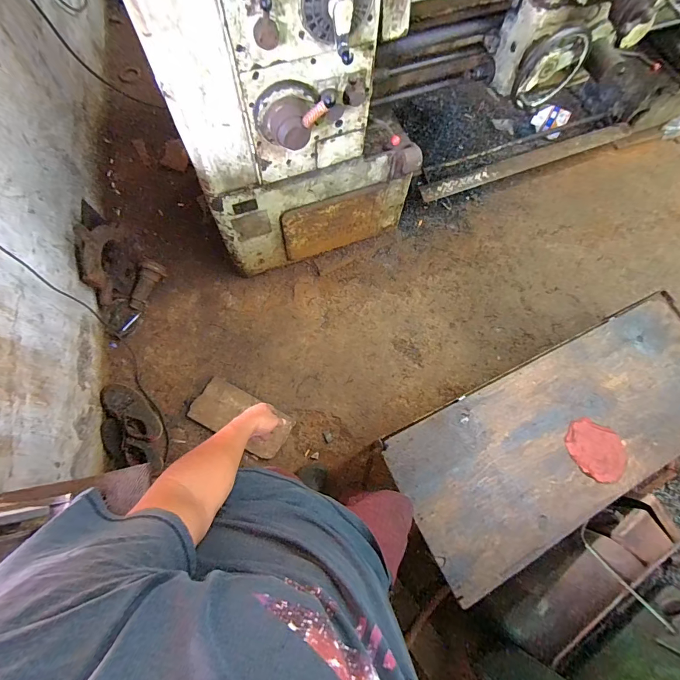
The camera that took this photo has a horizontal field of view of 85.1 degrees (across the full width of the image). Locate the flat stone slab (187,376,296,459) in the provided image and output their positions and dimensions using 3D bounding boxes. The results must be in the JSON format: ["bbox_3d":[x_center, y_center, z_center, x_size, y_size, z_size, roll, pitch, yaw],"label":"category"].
[{"bbox_3d":[-0.384,0.307,1.454,0.382,0.034,0.181,28,73,3],"label":"flat stone slab"}]

